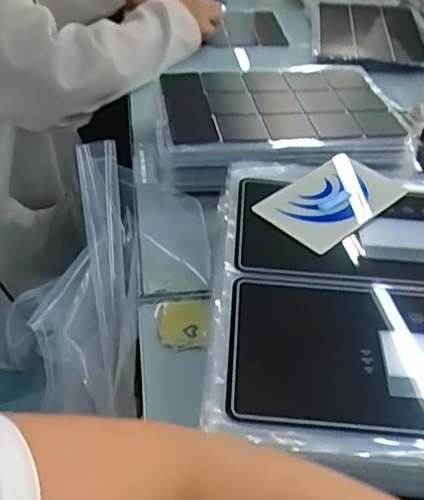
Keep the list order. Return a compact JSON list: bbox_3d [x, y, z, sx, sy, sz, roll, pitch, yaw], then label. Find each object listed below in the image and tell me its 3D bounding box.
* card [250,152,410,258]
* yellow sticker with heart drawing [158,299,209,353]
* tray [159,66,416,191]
[{"bbox_3d":[0.108,-0.046,0.540,0.121,0.008,0.078,-34,57,-29],"label":"card"},{"bbox_3d":[-0.025,0.063,0.519,0.043,0.011,0.053,1,40,-2],"label":"yellow sticker with heart drawing"},{"bbox_3d":[0.078,-0.159,0.685,0.272,0.023,0.221,-3,41,-6],"label":"tray"}]

